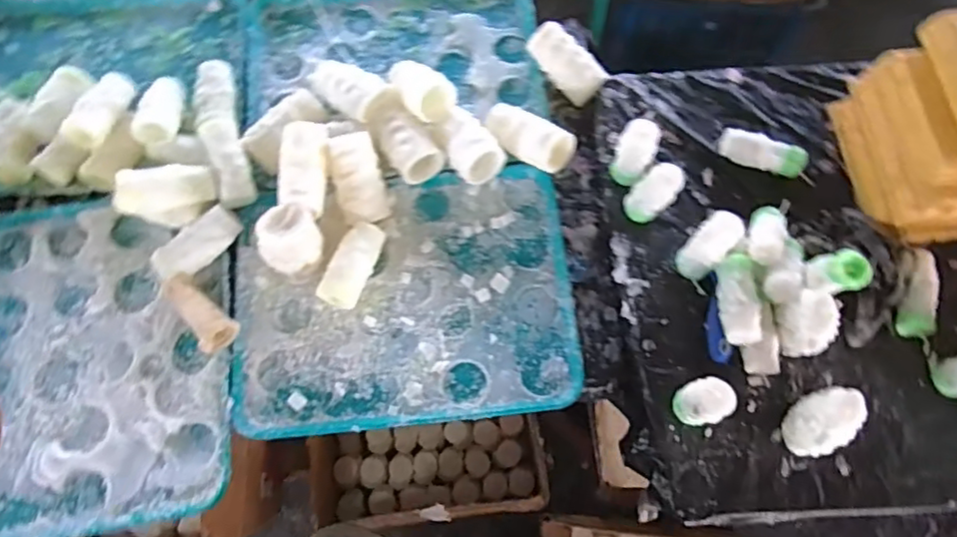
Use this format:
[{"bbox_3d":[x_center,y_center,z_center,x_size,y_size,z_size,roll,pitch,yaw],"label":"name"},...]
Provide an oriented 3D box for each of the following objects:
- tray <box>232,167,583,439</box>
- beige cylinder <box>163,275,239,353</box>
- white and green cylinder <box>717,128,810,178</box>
[{"bbox_3d":[-0.099,0.035,0.801,0.431,0.032,0.334,-7,70,-1],"label":"tray"},{"bbox_3d":[-0.359,0.054,0.776,0.113,0.041,0.046,43,76,15],"label":"beige cylinder"},{"bbox_3d":[0.384,-0.157,0.819,0.111,0.038,0.034,28,73,11],"label":"white and green cylinder"}]

